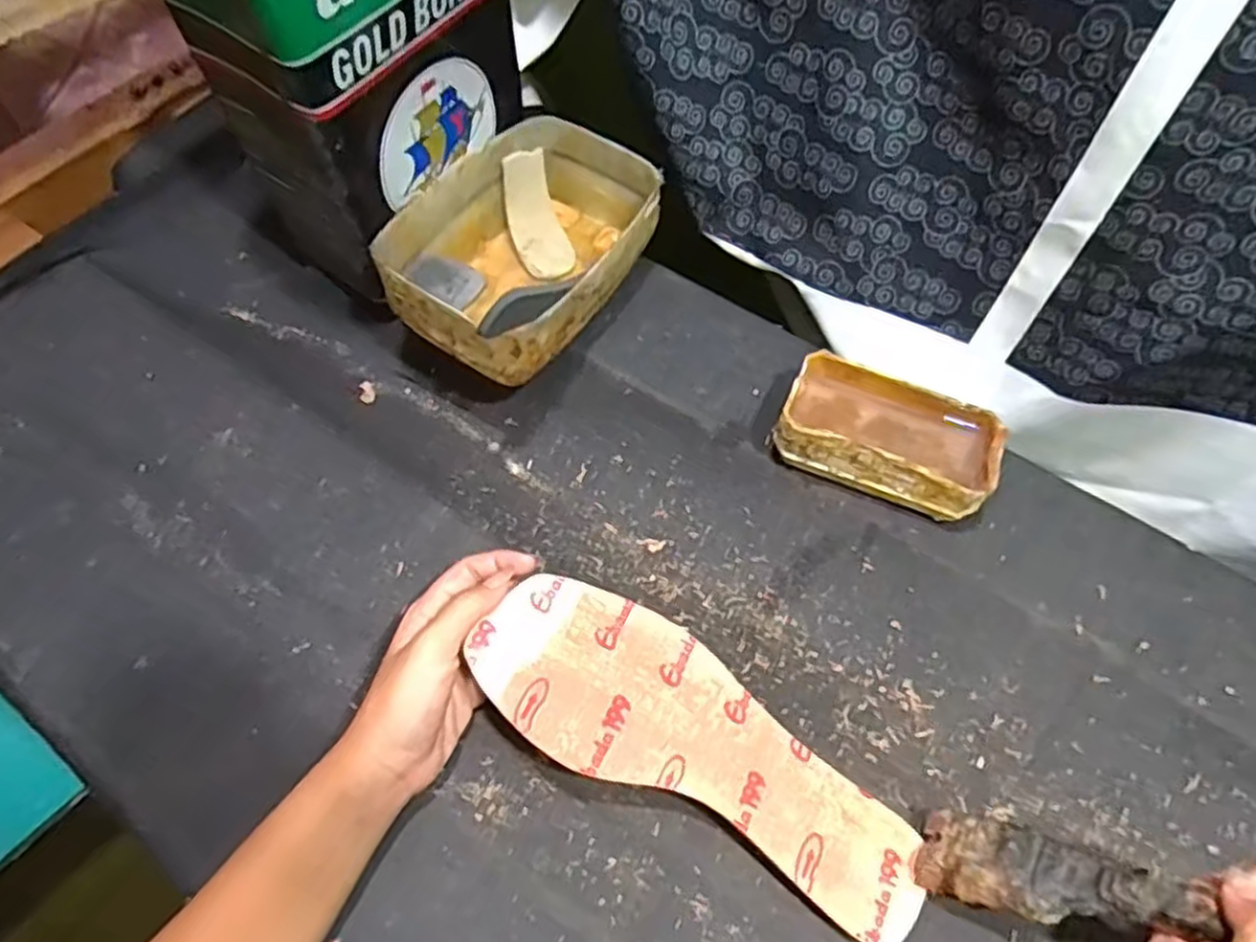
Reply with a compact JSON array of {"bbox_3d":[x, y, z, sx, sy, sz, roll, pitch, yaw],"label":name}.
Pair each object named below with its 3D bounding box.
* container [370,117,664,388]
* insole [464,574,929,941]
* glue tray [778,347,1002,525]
[{"bbox_3d":[-0.066,-0.150,0.513,0.126,0.074,0.188,30,62,14],"label":"container"},{"bbox_3d":[0.037,0.133,0.374,0.236,0.005,0.081,33,64,4],"label":"insole"},{"bbox_3d":[0.158,-0.019,0.474,0.124,0.048,0.072,22,60,9],"label":"glue tray"}]

